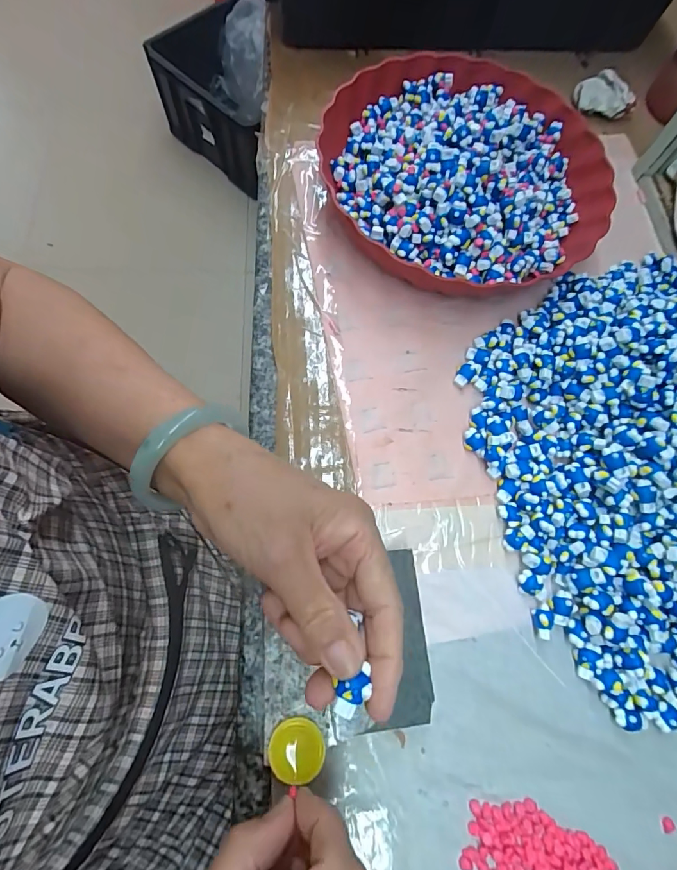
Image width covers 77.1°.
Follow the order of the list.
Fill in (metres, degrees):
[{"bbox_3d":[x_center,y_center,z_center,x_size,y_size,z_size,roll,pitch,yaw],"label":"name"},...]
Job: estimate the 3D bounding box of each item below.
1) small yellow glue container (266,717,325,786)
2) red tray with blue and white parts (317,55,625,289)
[{"bbox_3d":[-0.022,0.163,0.219,0.028,0.004,0.027,4,71,-4],"label":"small yellow glue container"},{"bbox_3d":[0.108,-0.224,0.364,0.237,0.051,0.225,-23,75,-12],"label":"red tray with blue and white parts"}]

